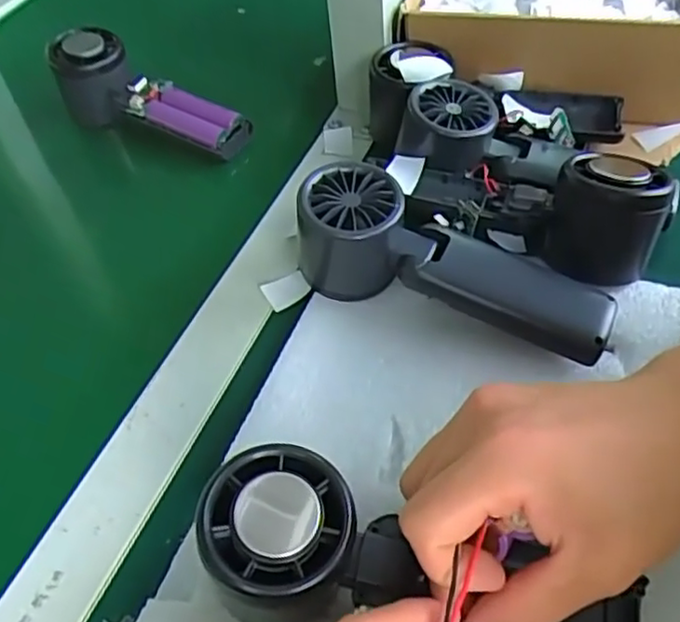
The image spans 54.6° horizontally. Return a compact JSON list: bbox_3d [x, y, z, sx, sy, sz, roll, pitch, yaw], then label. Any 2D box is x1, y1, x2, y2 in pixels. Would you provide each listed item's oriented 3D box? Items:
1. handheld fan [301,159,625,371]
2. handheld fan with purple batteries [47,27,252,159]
[{"bbox_3d":[0.056,-0.021,0.339,0.160,0.049,0.048,22,54,7],"label":"handheld fan"},{"bbox_3d":[-0.141,-0.159,0.488,0.151,0.064,0.049,18,54,20],"label":"handheld fan with purple batteries"}]

